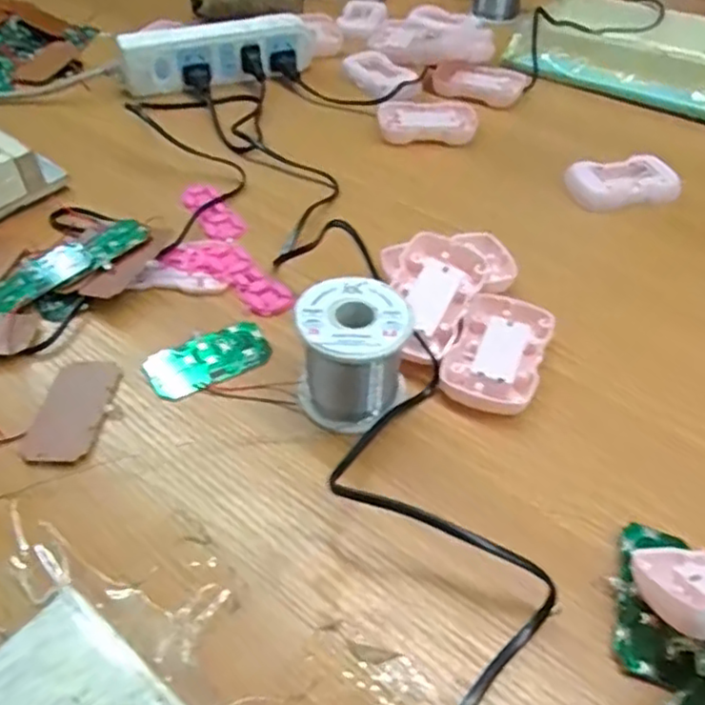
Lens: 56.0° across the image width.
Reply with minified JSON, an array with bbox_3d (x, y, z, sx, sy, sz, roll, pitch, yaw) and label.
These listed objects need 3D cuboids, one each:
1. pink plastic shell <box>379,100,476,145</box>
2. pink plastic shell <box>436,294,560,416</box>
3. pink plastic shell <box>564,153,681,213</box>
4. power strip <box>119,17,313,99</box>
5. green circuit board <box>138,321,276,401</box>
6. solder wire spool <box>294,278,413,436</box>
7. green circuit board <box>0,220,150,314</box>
[{"bbox_3d":[0.070,-0.216,0.615,0.091,0.011,0.068,-1,47,-1],"label":"pink plastic shell"},{"bbox_3d":[0.090,-0.001,0.406,0.054,0.013,0.090,20,50,17],"label":"pink plastic shell"},{"bbox_3d":[0.223,-0.141,0.545,0.081,0.019,0.044,-6,47,-6],"label":"pink plastic shell"},{"bbox_3d":[-0.129,-0.299,0.663,0.197,0.049,0.038,-19,50,-17],"label":"power strip"},{"bbox_3d":[-0.088,0.004,0.409,0.074,0.006,0.038,-25,51,-22],"label":"green circuit board"},{"bbox_3d":[0.000,0.001,0.372,0.060,0.062,0.059,0,47,0],"label":"solder wire spool"},{"bbox_3d":[-0.197,-0.063,0.461,0.112,0.005,0.042,-32,55,-16],"label":"green circuit board"}]

